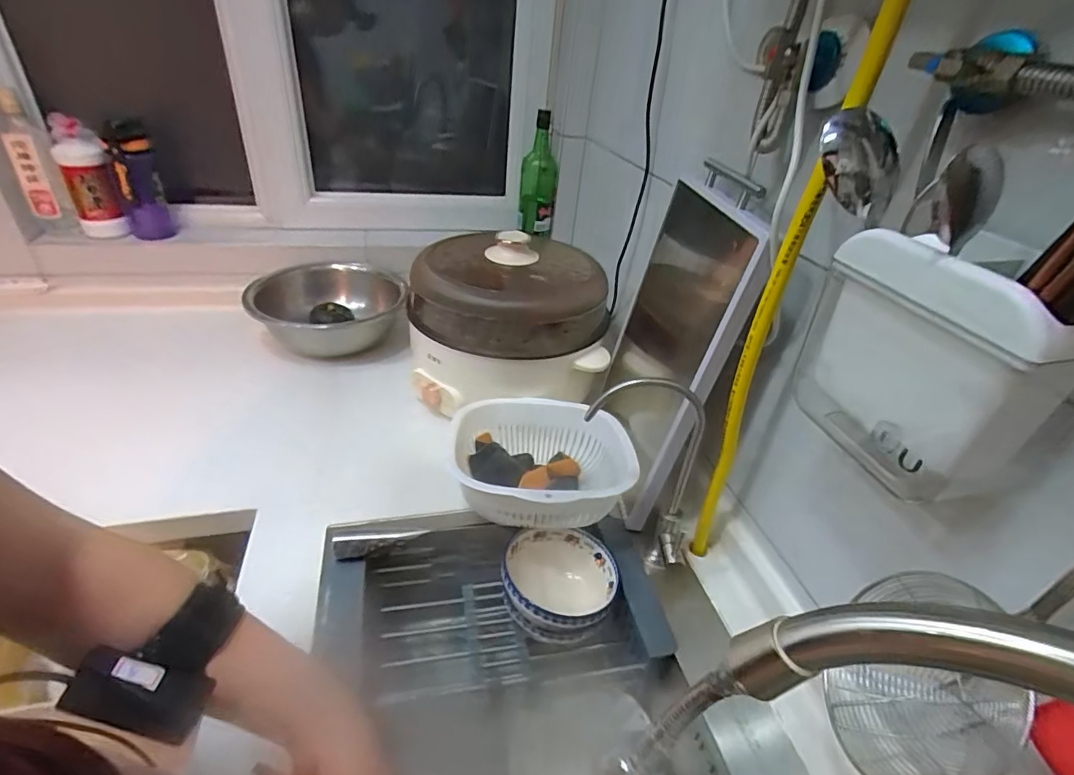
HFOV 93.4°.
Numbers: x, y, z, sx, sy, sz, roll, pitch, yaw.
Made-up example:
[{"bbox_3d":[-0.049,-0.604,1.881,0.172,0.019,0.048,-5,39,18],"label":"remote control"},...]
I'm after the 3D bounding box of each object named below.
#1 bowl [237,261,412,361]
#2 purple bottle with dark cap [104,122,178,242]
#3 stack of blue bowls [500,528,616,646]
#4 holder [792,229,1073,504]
[{"bbox_3d":[-0.402,-0.142,0.986,0.271,0.111,0.235,-2,36,-13],"label":"bowl"},{"bbox_3d":[-0.744,-0.381,0.948,0.074,0.206,0.081,-20,42,-33],"label":"purple bottle with dark cap"},{"bbox_3d":[0.025,0.255,0.625,0.130,0.120,0.133,9,35,4],"label":"stack of blue bowls"},{"bbox_3d":[0.272,-0.019,0.361,0.078,0.172,0.155,-3,36,-14],"label":"holder"}]

